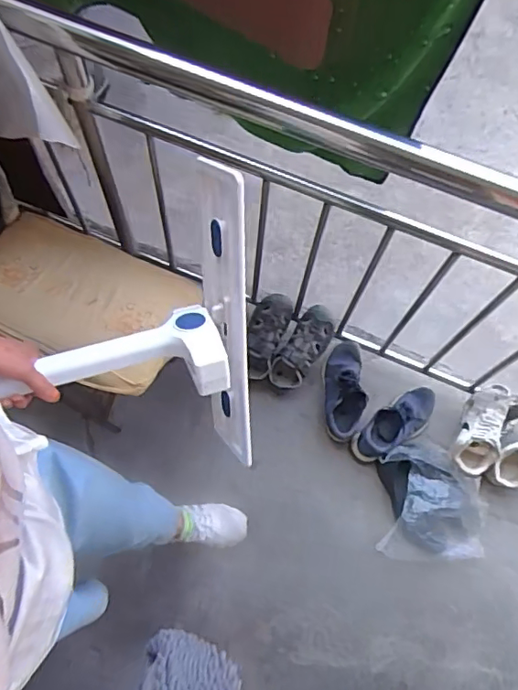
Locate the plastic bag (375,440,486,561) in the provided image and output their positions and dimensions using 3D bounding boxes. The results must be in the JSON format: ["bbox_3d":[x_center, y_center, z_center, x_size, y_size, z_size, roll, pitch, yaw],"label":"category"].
[{"bbox_3d":[0.450,0.423,1.478,0.250,0.096,0.293,3,76,0],"label":"plastic bag"}]

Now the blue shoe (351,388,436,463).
[{"bbox_3d":[0.381,0.222,1.554,0.275,0.081,0.108,-34,79,-8],"label":"blue shoe"}]

